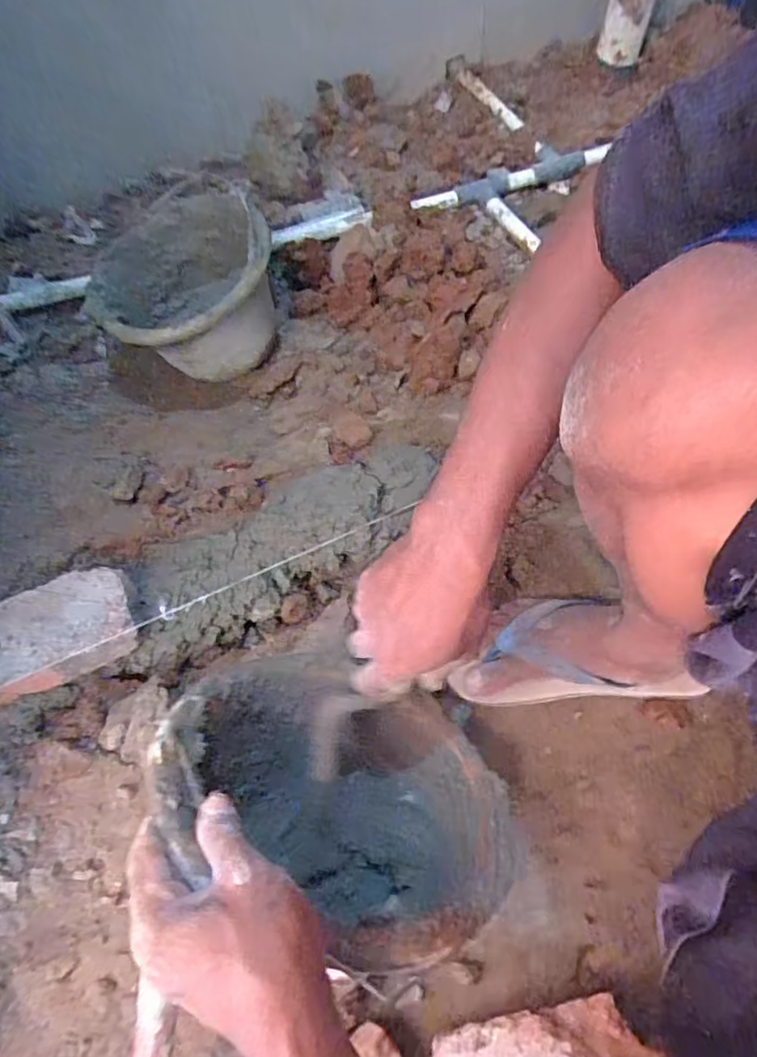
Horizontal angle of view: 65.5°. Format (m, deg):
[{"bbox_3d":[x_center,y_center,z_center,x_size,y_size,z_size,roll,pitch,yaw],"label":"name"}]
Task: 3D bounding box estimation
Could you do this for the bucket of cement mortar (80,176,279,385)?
[{"bbox_3d":[-0.255,-0.342,0.848,0.221,0.170,0.241,-2,58,4],"label":"bucket of cement mortar"}]

